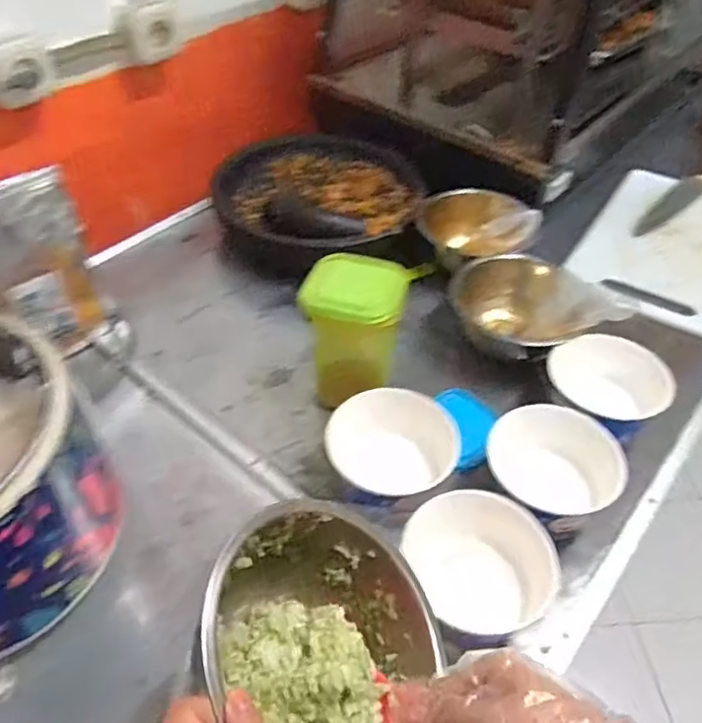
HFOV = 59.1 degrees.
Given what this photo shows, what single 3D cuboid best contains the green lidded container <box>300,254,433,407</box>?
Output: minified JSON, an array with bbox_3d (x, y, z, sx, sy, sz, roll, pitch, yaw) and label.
[{"bbox_3d":[0.003,-0.026,0.678,0.094,0.161,0.081,12,47,10],"label":"green lidded container"}]

